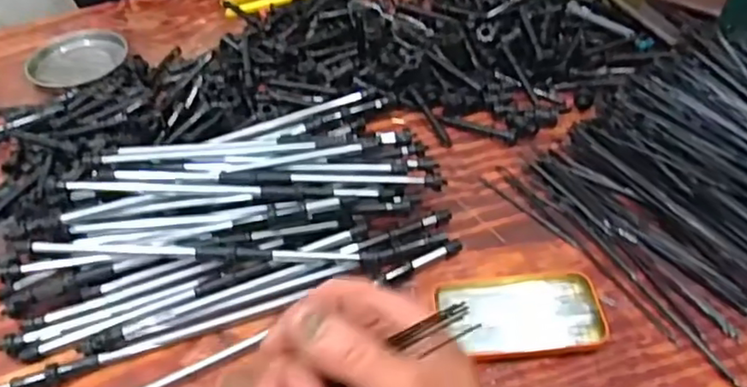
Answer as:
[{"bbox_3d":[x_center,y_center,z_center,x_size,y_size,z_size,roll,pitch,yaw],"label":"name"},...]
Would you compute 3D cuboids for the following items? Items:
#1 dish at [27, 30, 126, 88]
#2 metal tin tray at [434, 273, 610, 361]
[{"bbox_3d":[-0.416,-0.191,0.884,0.128,0.024,0.106,6,47,10],"label":"dish"},{"bbox_3d":[0.131,0.108,0.571,0.137,0.019,0.079,-5,46,0],"label":"metal tin tray"}]

